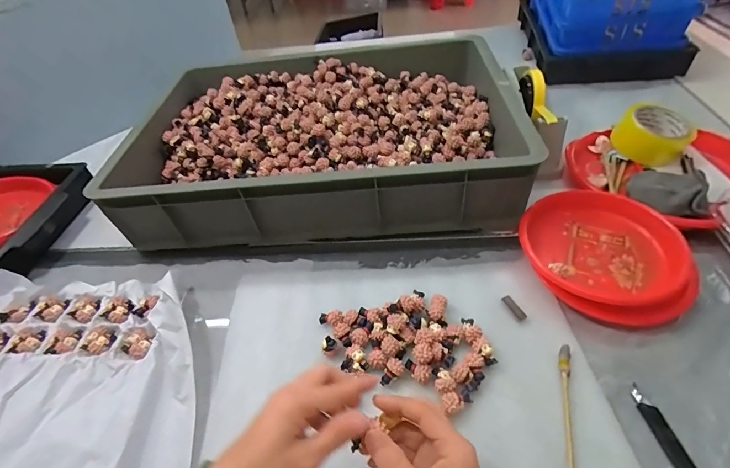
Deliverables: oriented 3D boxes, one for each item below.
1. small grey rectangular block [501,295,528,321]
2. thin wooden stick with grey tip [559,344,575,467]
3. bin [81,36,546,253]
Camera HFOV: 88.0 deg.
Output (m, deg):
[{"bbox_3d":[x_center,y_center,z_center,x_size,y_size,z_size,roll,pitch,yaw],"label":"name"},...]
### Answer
[{"bbox_3d":[0.177,0.087,0.446,0.011,0.004,0.035,-21,48,-13],"label":"small grey rectangular block"},{"bbox_3d":[0.188,0.186,0.349,0.011,0.004,0.182,9,49,16],"label":"thin wooden stick with grey tip"},{"bbox_3d":[-0.068,-0.174,0.657,0.594,0.125,0.425,-3,47,5],"label":"bin"}]

